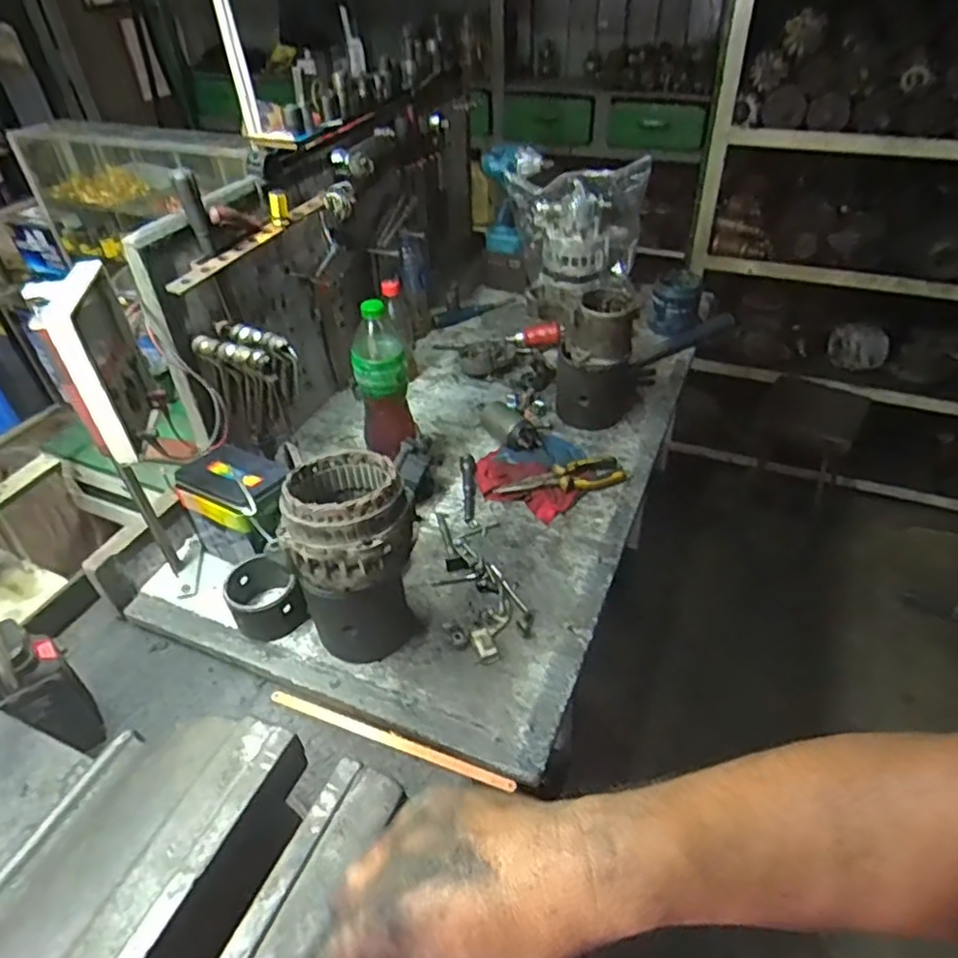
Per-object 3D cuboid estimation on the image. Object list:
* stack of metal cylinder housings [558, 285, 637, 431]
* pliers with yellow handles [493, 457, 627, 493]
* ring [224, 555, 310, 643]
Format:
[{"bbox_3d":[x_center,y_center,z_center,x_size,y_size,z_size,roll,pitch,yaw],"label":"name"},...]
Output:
[{"bbox_3d":[0.196,-0.195,1.072,0.133,0.205,0.111,8,42,12],"label":"stack of metal cylinder housings"},{"bbox_3d":[0.128,0.001,1.005,0.195,0.017,0.052,-15,42,-14],"label":"pliers with yellow handles"},{"bbox_3d":[-0.267,0.149,0.825,0.084,0.058,0.090,-2,41,1],"label":"ring"}]

